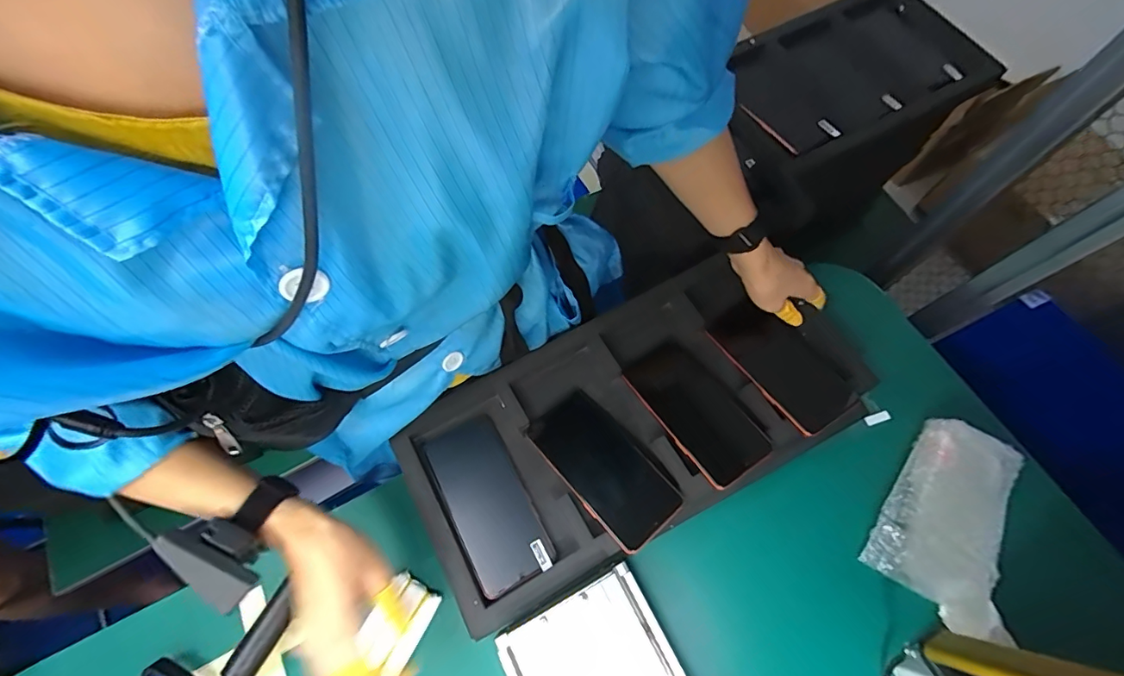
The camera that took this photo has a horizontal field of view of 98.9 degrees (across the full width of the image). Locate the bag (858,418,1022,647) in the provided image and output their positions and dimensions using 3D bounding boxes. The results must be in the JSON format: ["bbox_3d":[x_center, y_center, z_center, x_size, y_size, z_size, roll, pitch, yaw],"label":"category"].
[{"bbox_3d":[0.411,0.188,0.502,0.128,0.038,0.186,36,76,14],"label":"bag"}]

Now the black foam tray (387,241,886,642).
[{"bbox_3d":[0.077,0.078,0.514,0.468,0.051,0.229,-26,71,-9],"label":"black foam tray"}]

